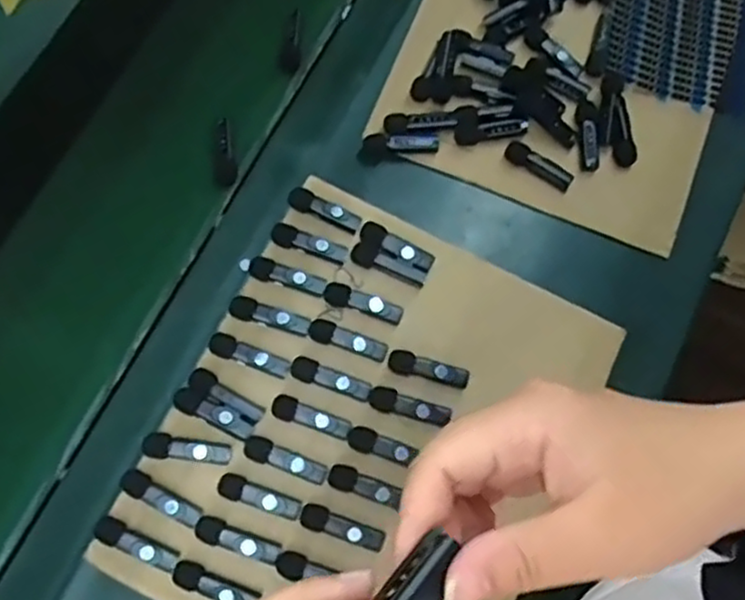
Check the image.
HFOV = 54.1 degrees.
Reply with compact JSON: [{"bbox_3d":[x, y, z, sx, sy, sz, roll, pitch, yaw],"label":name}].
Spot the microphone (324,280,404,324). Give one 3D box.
[{"bbox_3d":[-0.007,0.003,0.592,0.064,0.014,0.024,25,75,8],"label":"microphone"}]

